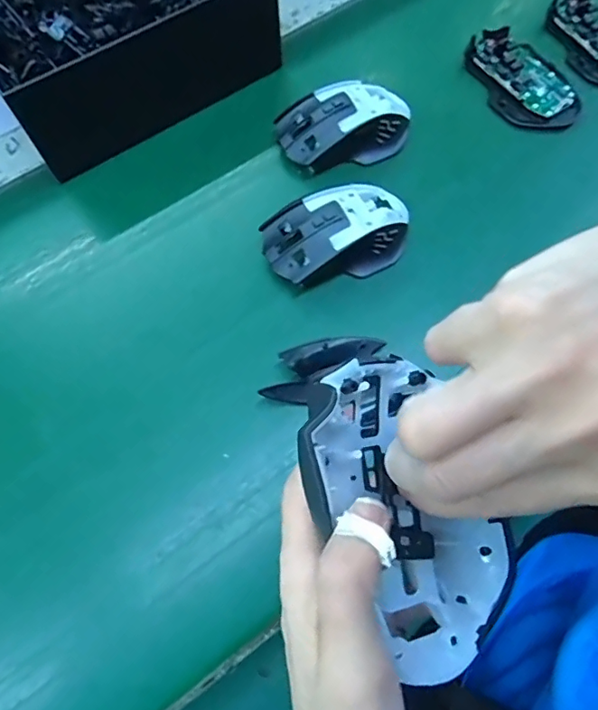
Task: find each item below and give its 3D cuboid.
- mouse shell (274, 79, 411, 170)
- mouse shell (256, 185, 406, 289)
[{"bbox_3d":[0.040,-0.193,0.427,0.114,0.038,0.064,-14,69,-5],"label":"mouse shell"},{"bbox_3d":[0.031,-0.090,0.386,0.111,0.045,0.062,-22,70,-8],"label":"mouse shell"}]

